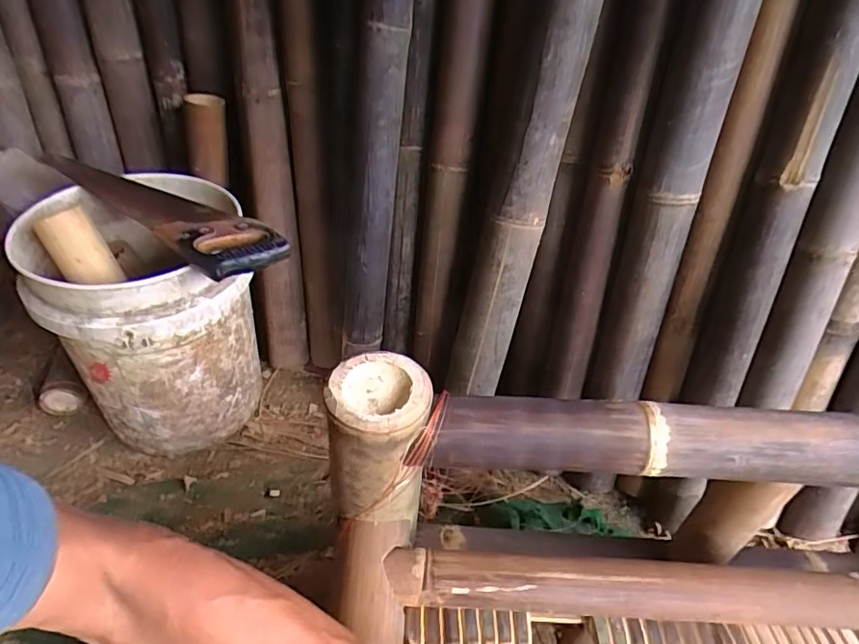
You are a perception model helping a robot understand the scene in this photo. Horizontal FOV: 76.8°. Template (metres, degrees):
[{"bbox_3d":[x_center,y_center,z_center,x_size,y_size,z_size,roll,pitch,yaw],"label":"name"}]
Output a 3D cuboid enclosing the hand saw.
[{"bbox_3d":[-0.423,-0.192,0.797,0.551,0.032,0.108,31,47,26],"label":"hand saw"}]

